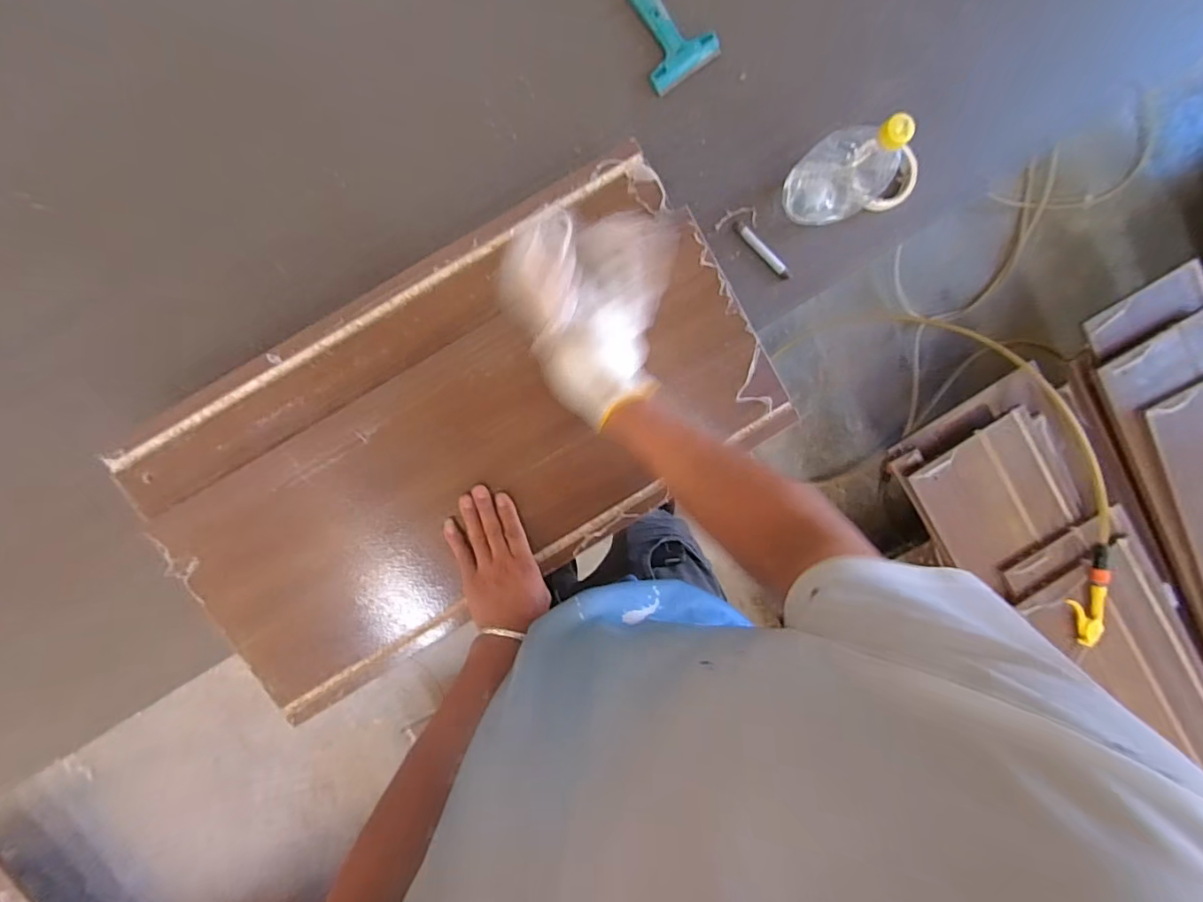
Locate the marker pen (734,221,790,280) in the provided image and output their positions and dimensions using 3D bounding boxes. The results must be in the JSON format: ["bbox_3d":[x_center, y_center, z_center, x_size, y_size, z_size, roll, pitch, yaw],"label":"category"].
[{"bbox_3d":[0.220,-0.274,0.716,0.103,0.011,0.014,44,91,-8],"label":"marker pen"}]

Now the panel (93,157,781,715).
[{"bbox_3d":[-0.153,-0.022,0.594,0.671,0.039,0.363,-32,98,-2],"label":"panel"}]

